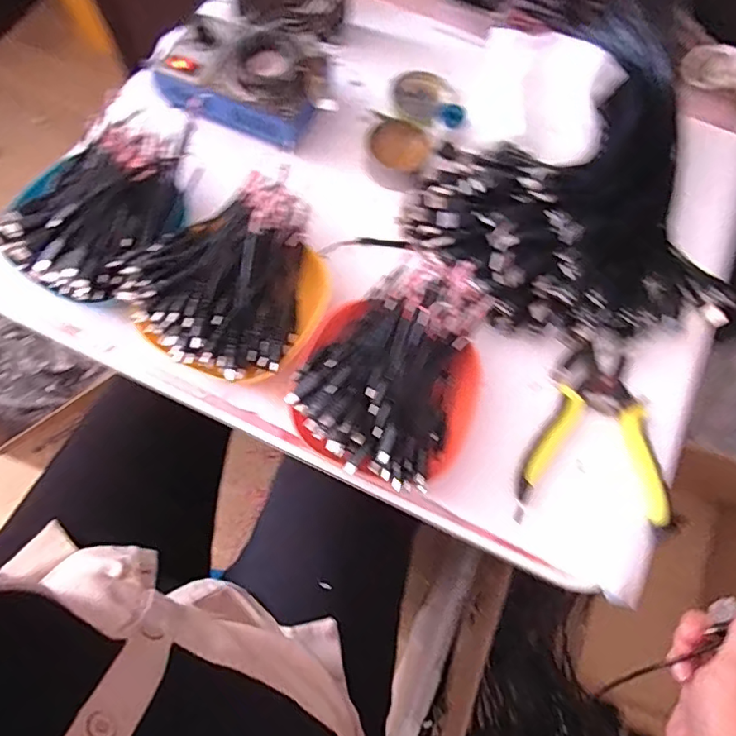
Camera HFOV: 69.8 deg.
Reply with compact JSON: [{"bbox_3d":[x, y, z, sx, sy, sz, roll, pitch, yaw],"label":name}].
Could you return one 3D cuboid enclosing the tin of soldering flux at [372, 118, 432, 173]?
[{"bbox_3d":[0.032,-0.215,0.517,0.054,0.027,0.054,1,71,-2],"label":"tin of soldering flux"}]

